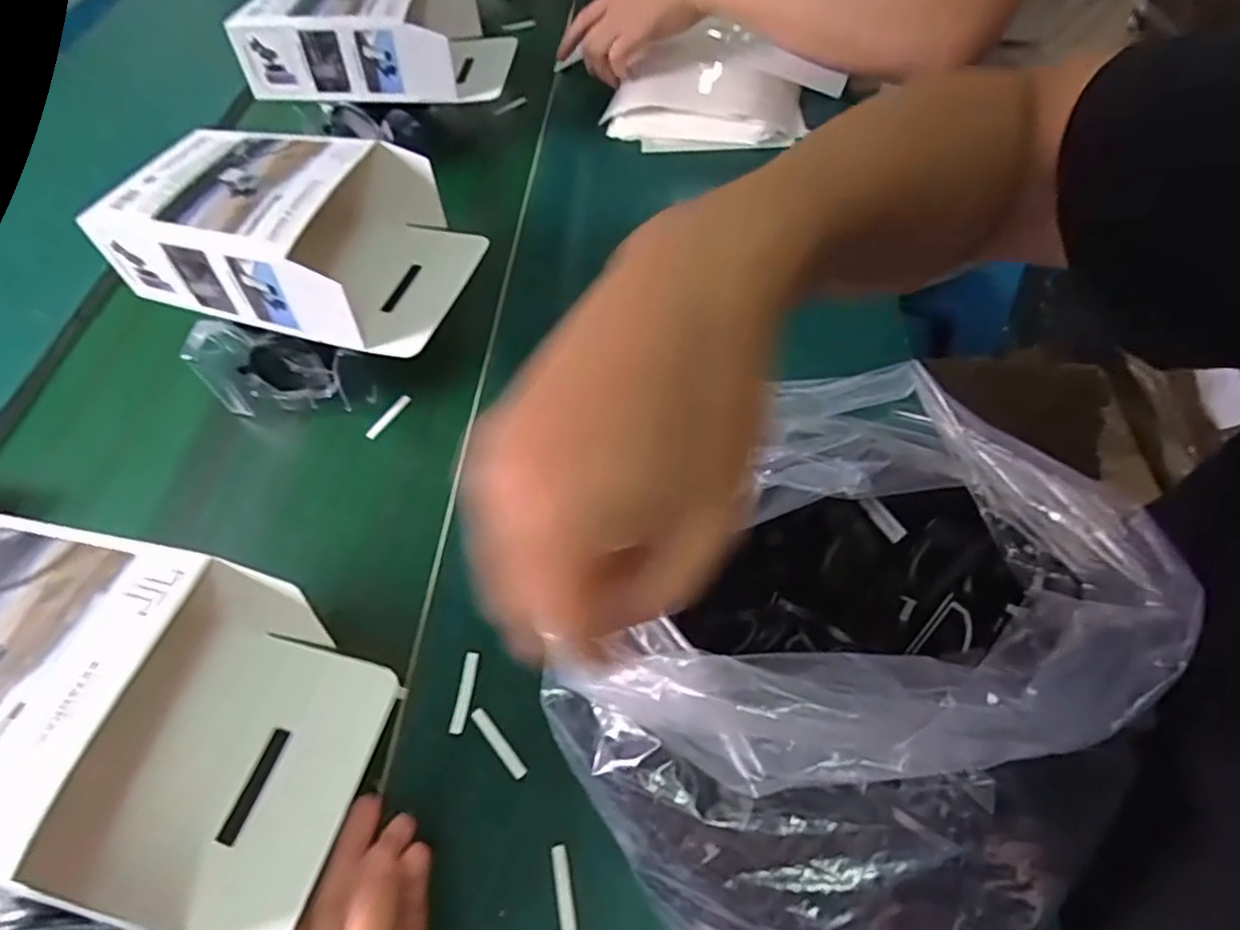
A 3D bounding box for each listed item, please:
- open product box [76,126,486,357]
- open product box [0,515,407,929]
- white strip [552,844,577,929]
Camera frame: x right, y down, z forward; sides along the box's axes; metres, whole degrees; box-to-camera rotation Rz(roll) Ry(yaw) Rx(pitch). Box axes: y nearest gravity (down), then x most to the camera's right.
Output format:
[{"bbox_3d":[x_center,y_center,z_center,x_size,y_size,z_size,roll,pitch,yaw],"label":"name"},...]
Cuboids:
[{"bbox_3d":[-0.249,-0.177,0.497,0.252,0.087,0.160,13,59,13],"label":"open product box"},{"bbox_3d":[-0.244,0.111,0.300,0.238,0.087,0.145,14,57,12],"label":"open product box"},{"bbox_3d":[-0.027,0.214,0.319,0.008,0.004,0.046,-12,56,-3],"label":"white strip"}]

